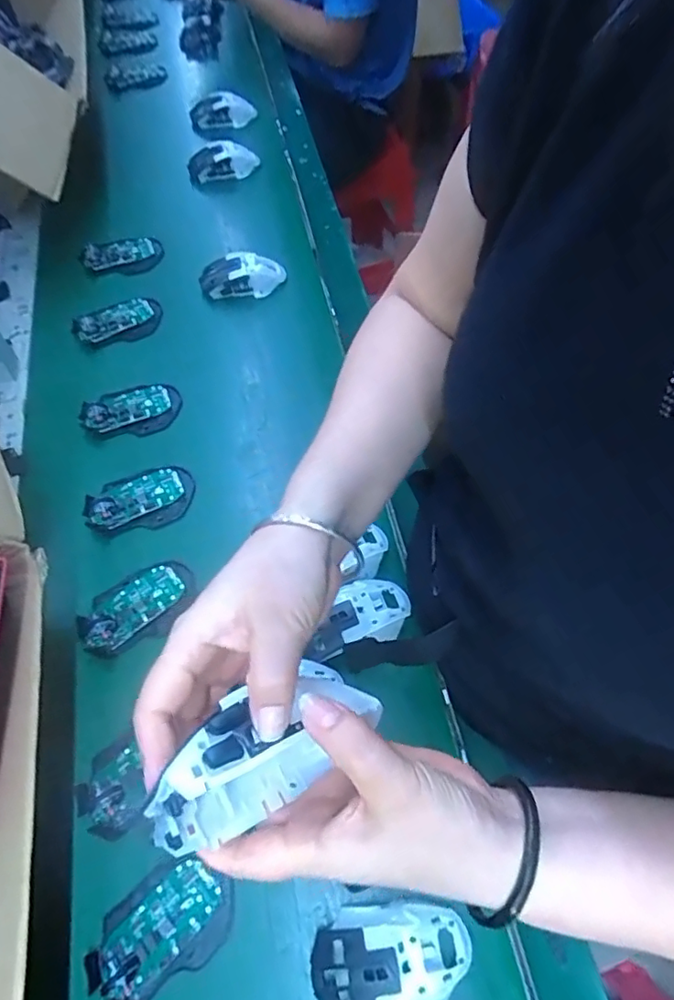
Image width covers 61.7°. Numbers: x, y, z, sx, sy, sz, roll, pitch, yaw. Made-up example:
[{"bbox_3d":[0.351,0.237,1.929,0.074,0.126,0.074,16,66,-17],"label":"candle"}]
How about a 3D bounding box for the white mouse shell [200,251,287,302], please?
[{"bbox_3d":[-0.131,-0.313,0.785,0.118,0.034,0.069,-9,60,-5],"label":"white mouse shell"}]

